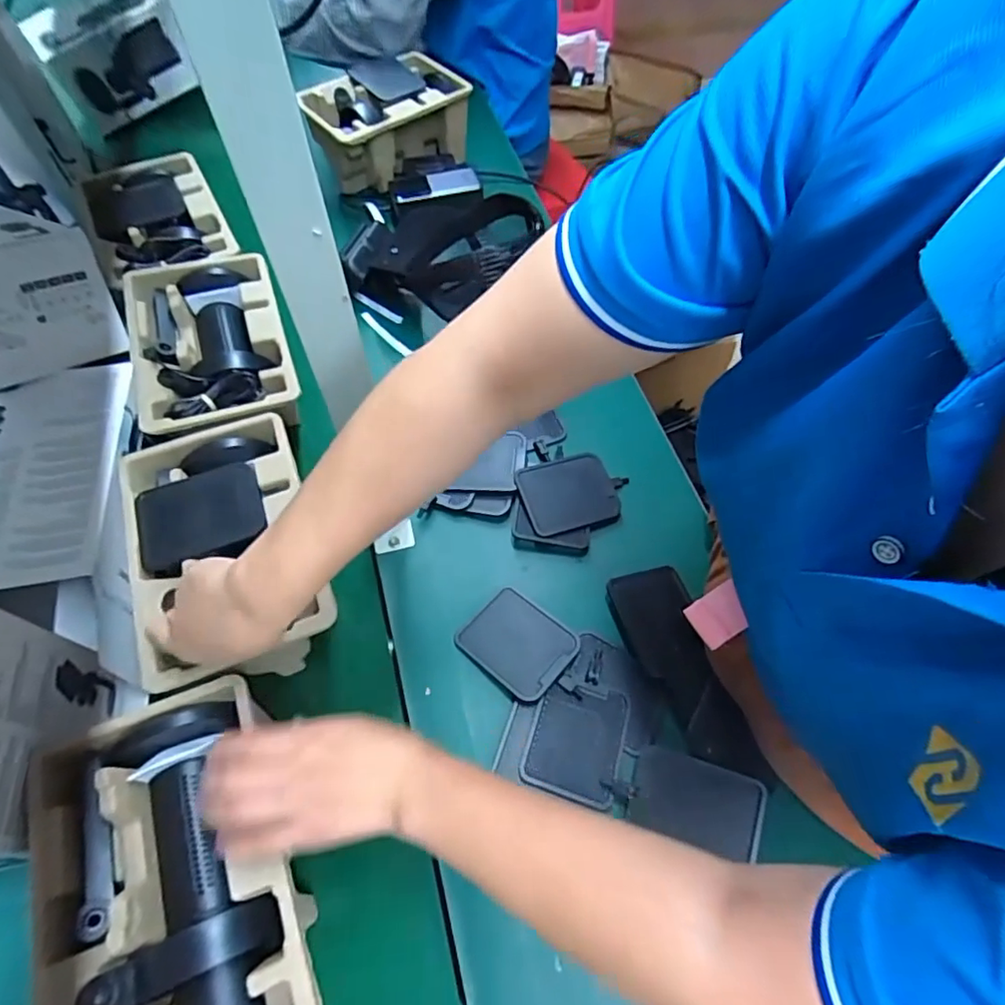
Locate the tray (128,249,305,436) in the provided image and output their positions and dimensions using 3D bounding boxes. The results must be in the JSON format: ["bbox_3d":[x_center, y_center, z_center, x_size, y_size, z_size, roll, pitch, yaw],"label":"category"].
[{"bbox_3d":[-0.303,-0.164,0.604,0.146,0.050,0.230,-19,61,-11],"label":"tray"}]

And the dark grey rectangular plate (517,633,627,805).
[{"bbox_3d":[0.070,0.181,0.501,0.075,0.010,0.130,17,61,9],"label":"dark grey rectangular plate"}]

